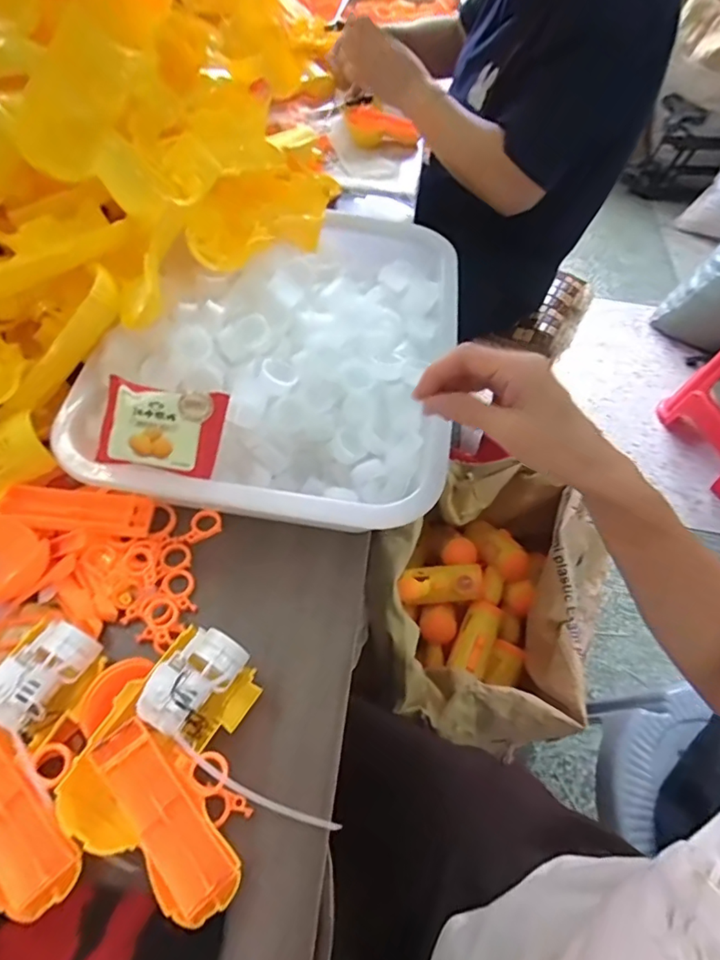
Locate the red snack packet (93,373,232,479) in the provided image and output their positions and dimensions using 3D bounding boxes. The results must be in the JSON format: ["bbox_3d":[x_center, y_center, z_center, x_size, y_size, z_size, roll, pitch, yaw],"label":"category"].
[{"bbox_3d":[-0.141,-0.038,0.373,0.082,0.013,0.059,10,87,-5],"label":"red snack packet"}]

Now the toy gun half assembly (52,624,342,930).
[{"bbox_3d":[-0.095,0.179,0.327,0.136,0.040,0.130,28,58,13],"label":"toy gun half assembly"}]

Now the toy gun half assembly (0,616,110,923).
[{"bbox_3d":[-0.199,0.165,0.322,0.116,0.034,0.132,24,57,11],"label":"toy gun half assembly"}]

